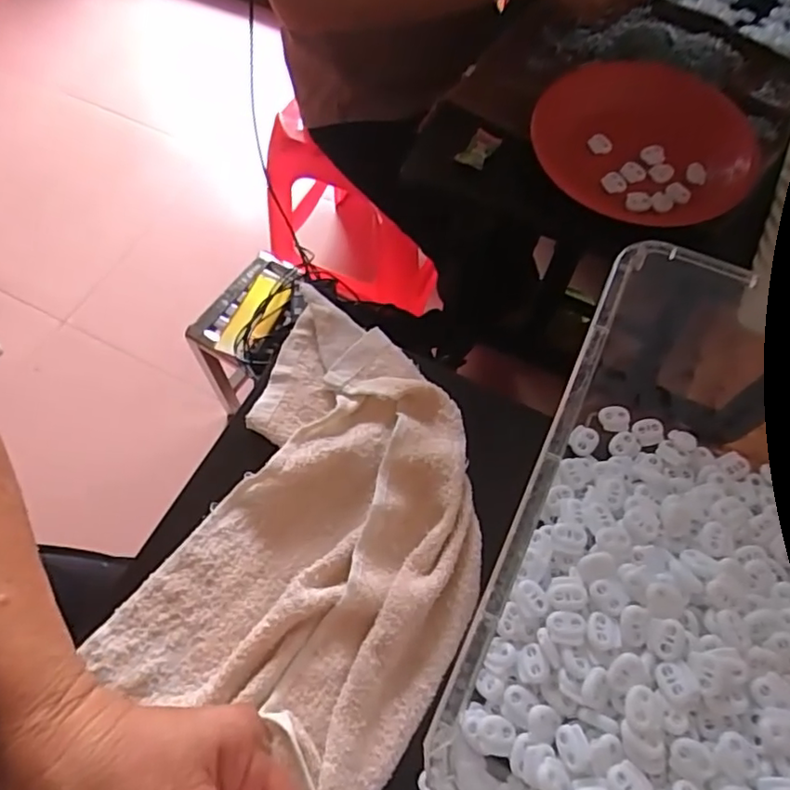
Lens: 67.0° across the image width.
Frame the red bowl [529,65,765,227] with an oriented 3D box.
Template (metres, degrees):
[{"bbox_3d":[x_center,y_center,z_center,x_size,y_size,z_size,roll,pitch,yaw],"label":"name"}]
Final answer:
[{"bbox_3d":[0.233,-0.242,0.552,0.192,0.037,0.182,1,63,-1],"label":"red bowl"}]

